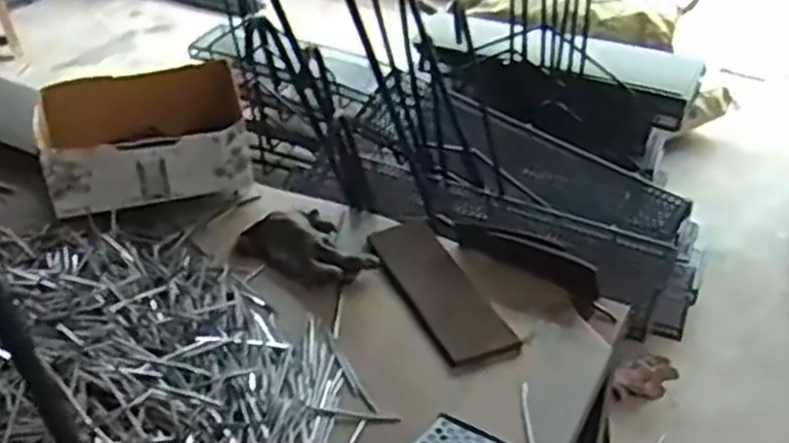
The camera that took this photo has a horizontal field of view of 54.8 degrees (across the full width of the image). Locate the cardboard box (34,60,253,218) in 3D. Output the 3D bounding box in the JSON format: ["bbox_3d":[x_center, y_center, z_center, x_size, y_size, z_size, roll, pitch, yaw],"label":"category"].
[{"bbox_3d":[-0.356,-0.116,1.097,0.264,0.127,0.175,-13,37,-12],"label":"cardboard box"}]

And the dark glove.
[{"bbox_3d":[-0.110,0.032,0.989,0.187,0.037,0.102,20,42,30],"label":"dark glove"}]

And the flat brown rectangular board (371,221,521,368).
[{"bbox_3d":[0.055,0.084,0.935,0.087,0.020,0.257,-19,38,-19],"label":"flat brown rectangular board"}]

